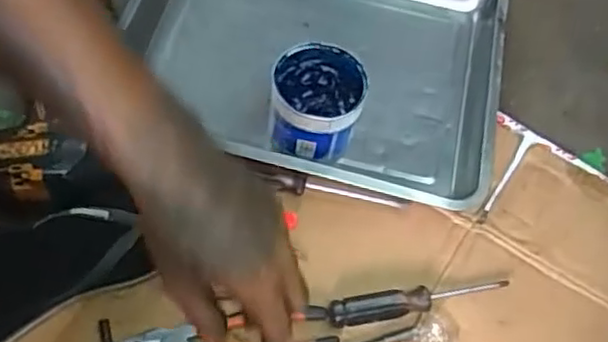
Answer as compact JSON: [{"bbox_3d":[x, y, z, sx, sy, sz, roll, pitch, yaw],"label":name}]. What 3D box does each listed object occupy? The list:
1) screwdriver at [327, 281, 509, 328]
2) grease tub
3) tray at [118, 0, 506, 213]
[{"bbox_3d":[0.116,0.128,0.653,0.186,0.022,0.028,-11,62,-8],"label":"screwdriver"},{"bbox_3d":[0.014,-0.071,0.720,0.095,0.096,0.103,1,61,-2],"label":"grease tub"},{"bbox_3d":[0.012,-0.142,0.785,0.439,0.056,0.351,11,61,4],"label":"tray"}]

